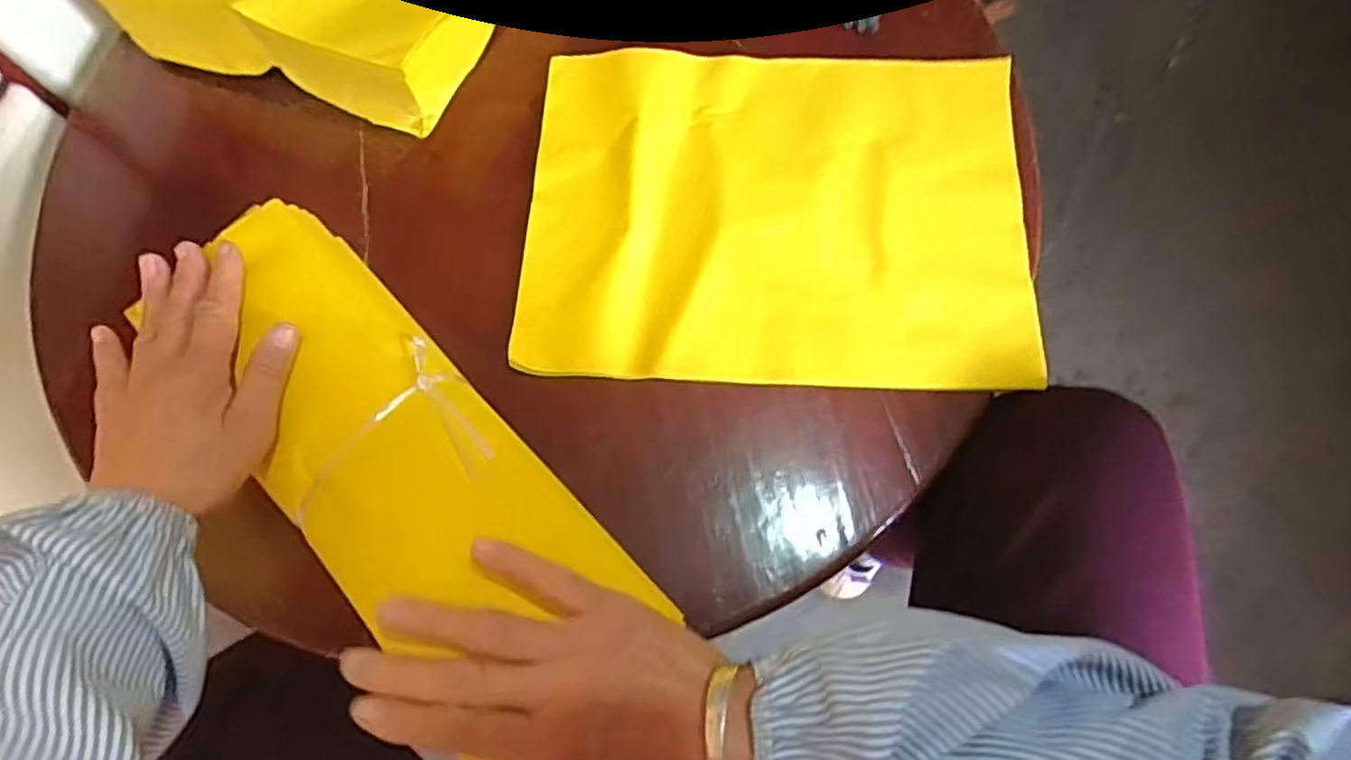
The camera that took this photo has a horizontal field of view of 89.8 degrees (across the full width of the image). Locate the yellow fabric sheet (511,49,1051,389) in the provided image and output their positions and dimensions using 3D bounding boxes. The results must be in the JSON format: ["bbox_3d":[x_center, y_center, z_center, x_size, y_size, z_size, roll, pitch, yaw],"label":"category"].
[{"bbox_3d":[0.072,-0.126,0.483,0.343,0.010,0.264,2,72,3],"label":"yellow fabric sheet"}]

